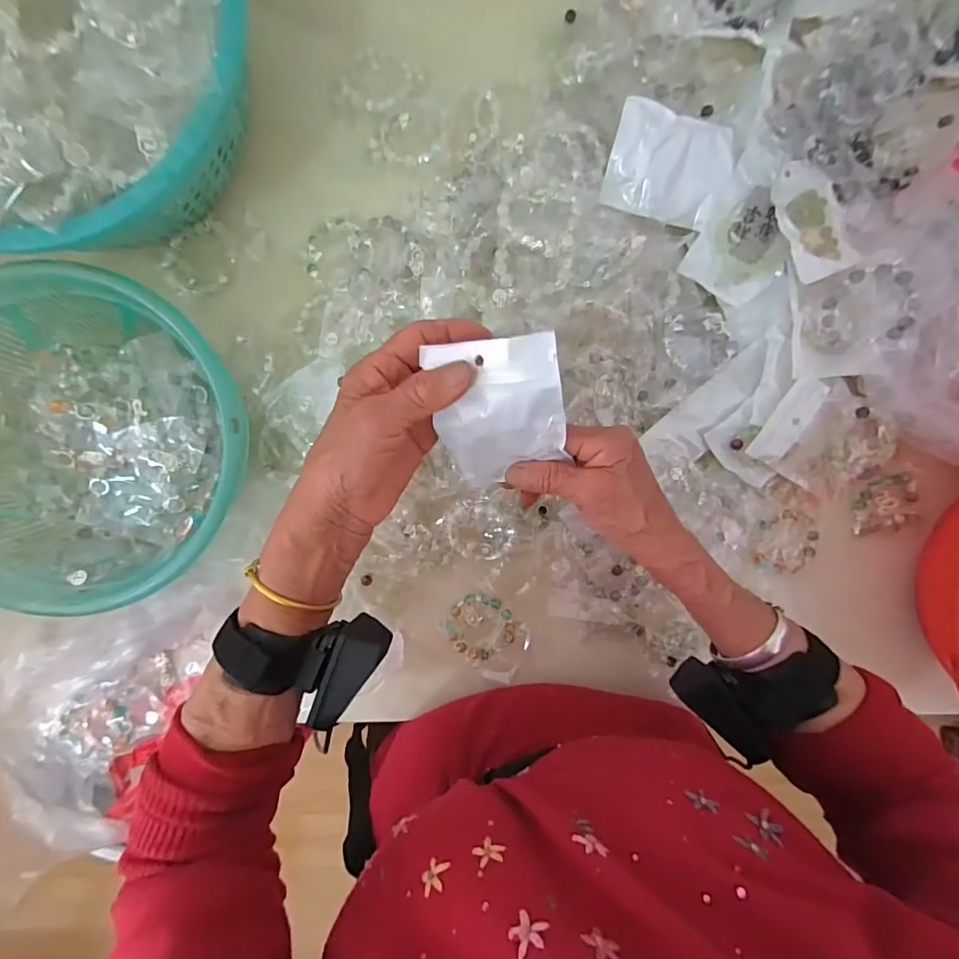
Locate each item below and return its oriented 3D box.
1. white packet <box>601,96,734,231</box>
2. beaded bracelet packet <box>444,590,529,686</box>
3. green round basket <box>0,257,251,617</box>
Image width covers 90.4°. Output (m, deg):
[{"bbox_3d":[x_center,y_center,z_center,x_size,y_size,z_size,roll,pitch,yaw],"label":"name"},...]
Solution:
[{"bbox_3d":[0.151,-0.249,0.380,0.093,0.007,0.074,15,107,-3],"label":"white packet"},{"bbox_3d":[0.009,0.142,0.432,0.079,0.014,0.058,44,90,-2],"label":"beaded bracelet packet"},{"bbox_3d":[-0.279,-0.024,0.348,0.227,0.091,0.219,0,91,-1],"label":"green round basket"}]

